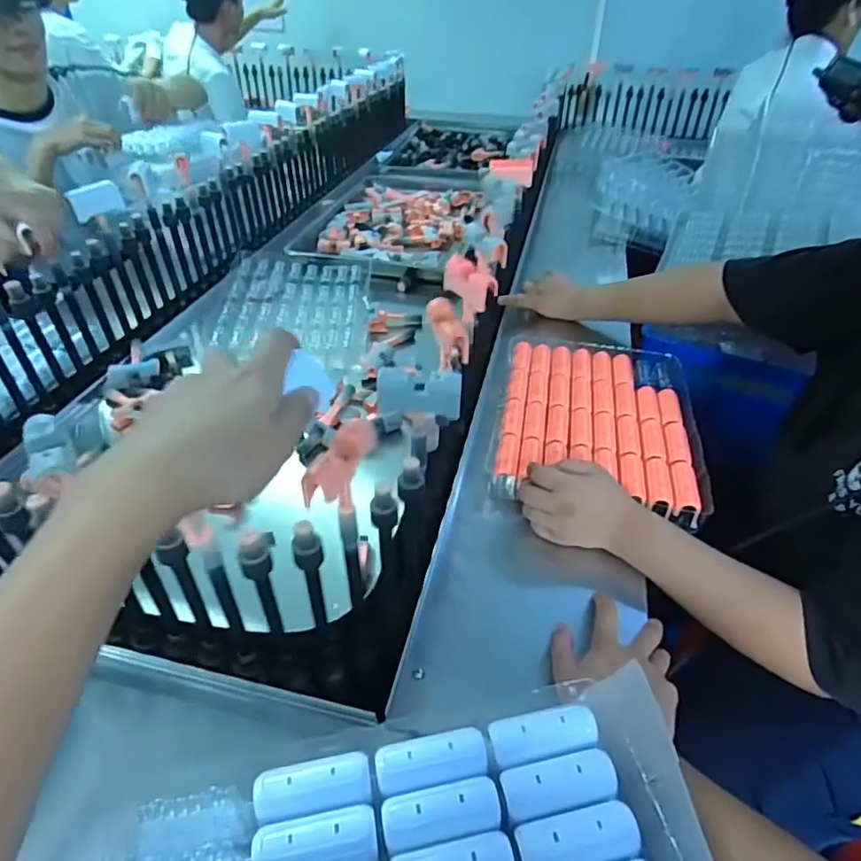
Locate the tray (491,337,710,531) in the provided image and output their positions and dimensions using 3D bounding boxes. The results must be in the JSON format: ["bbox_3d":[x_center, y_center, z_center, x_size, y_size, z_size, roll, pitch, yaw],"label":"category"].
[{"bbox_3d":[0.243,-0.029,0.846,0.272,0.031,0.374,6,40,8],"label":"tray"}]

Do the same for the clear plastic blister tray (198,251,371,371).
[{"bbox_3d":[-0.254,-0.234,1.061,0.275,0.034,0.386,-2,40,-2],"label":"clear plastic blister tray"}]

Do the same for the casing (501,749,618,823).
[{"bbox_3d":[0.087,0.236,0.378,0.076,0.012,0.031,-7,40,-8],"label":"casing"}]

